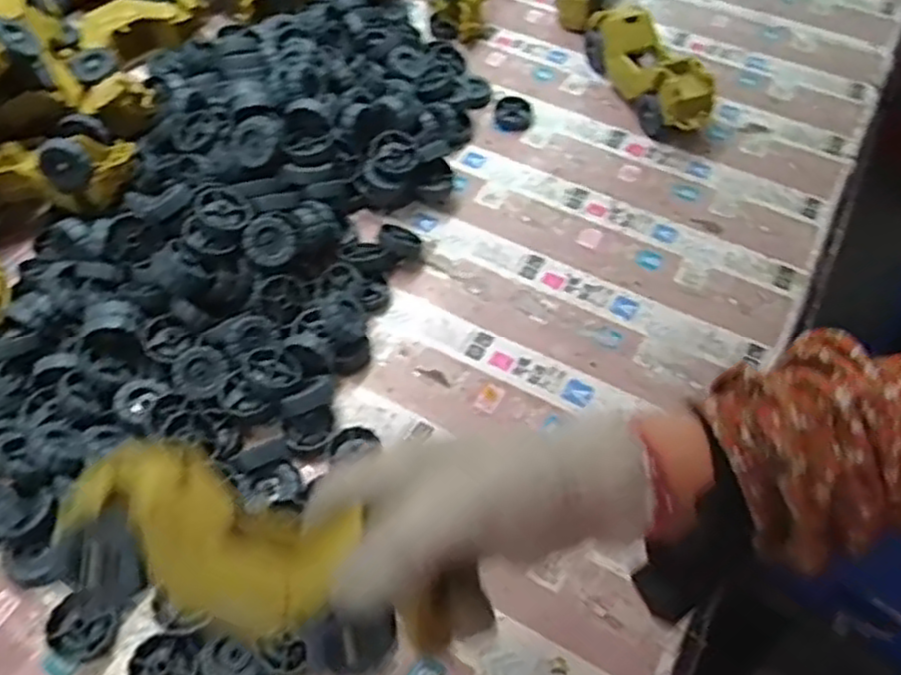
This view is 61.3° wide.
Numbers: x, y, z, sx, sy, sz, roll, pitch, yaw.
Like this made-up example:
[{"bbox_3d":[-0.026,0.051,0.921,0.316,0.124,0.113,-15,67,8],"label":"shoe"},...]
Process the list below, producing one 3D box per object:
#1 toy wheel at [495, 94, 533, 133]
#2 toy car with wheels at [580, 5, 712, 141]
[{"bbox_3d":[0.065,-0.227,0.768,0.036,0.014,0.043,7,56,5],"label":"toy wheel"},{"bbox_3d":[0.189,-0.253,0.716,0.053,0.059,0.164,-19,58,-13],"label":"toy car with wheels"}]

